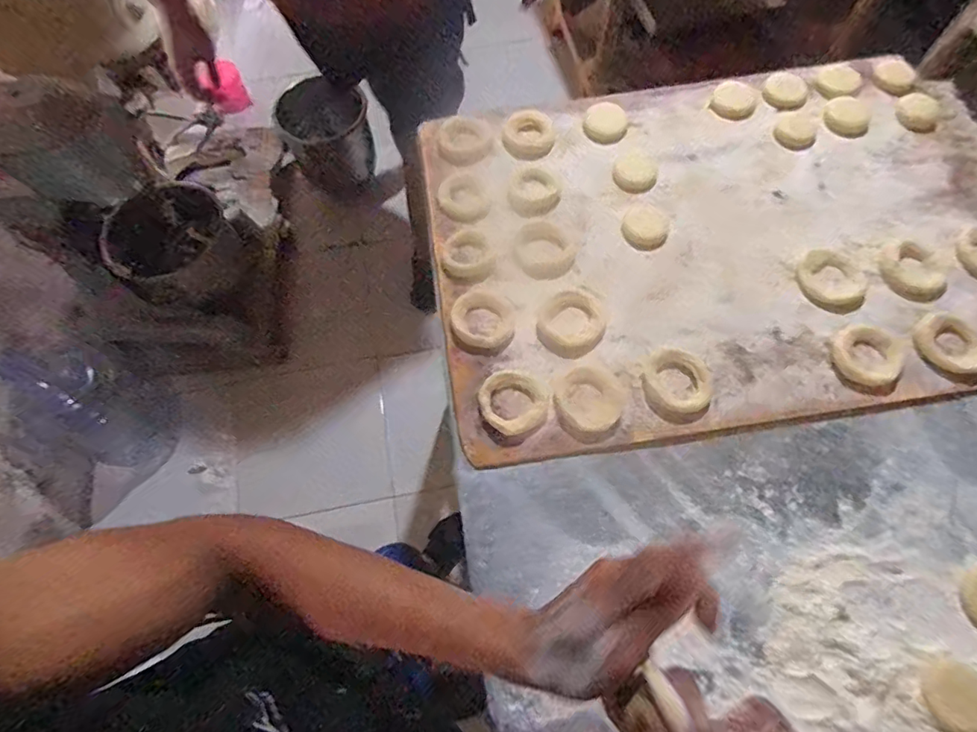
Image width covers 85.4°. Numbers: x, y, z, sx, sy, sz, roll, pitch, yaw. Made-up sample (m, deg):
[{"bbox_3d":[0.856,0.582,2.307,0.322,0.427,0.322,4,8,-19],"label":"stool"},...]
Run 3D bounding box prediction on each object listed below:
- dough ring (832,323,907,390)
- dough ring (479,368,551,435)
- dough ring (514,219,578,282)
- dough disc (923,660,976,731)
[{"bbox_3d":[0.363,-0.011,0.506,0.053,0.017,0.060,-30,70,-10],"label":"dough ring"},{"bbox_3d":[0.026,0.034,0.504,0.065,0.011,0.062,-1,68,1],"label":"dough ring"},{"bbox_3d":[0.060,-0.127,0.574,0.063,0.012,0.072,-32,70,-11],"label":"dough ring"},{"bbox_3d":[0.358,0.253,0.402,0.048,0.007,0.049,-1,68,1],"label":"dough disc"}]

